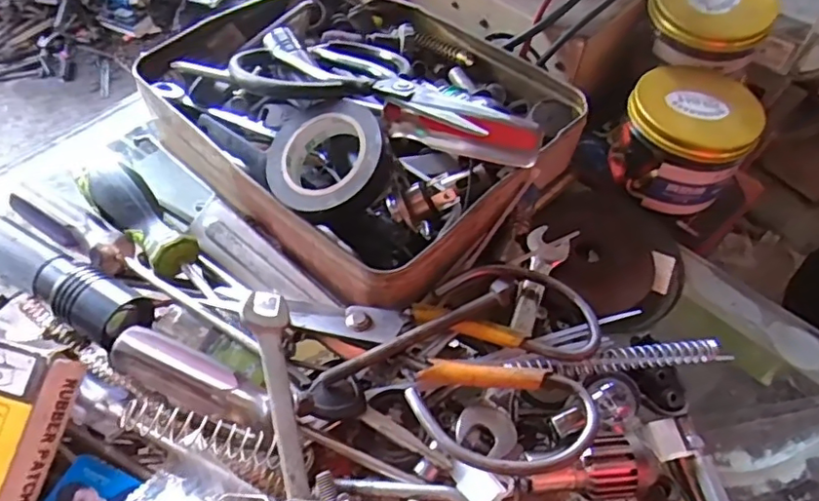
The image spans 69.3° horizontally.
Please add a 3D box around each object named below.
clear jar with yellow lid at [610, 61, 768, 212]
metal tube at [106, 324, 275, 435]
[{"bbox_3d":[0.184,-0.078,0.400,0.078,0.067,0.078,2,55,-3],"label":"clear jar with yellow lid"},{"bbox_3d":[-0.106,0.066,0.294,0.089,0.021,0.024,22,57,11],"label":"metal tube"}]

